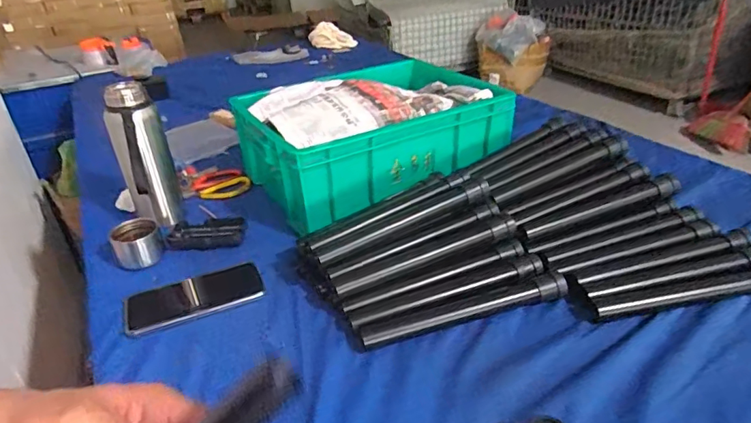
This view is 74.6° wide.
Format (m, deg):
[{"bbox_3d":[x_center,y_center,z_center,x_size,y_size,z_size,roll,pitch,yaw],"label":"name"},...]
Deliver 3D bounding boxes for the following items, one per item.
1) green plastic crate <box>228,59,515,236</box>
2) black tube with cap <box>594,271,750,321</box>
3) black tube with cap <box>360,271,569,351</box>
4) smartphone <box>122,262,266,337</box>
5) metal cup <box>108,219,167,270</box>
[{"bbox_3d":[-0.012,-0.131,0.867,0.398,0.142,0.300,-20,34,-26],"label":"green plastic crate"},{"bbox_3d":[0.365,0.090,0.557,0.240,0.031,0.026,-6,31,-5],"label":"black tube with cap"},{"bbox_3d":[0.104,0.110,0.559,0.245,0.022,0.025,-11,31,-13],"label":"black tube with cap"},{"bbox_3d":[-0.228,0.106,0.620,0.166,0.008,0.079,-15,33,-20],"label":"smartphone"},{"bbox_3d":[-0.335,0.046,0.696,0.061,0.050,0.061,-2,30,1],"label":"metal cup"}]

